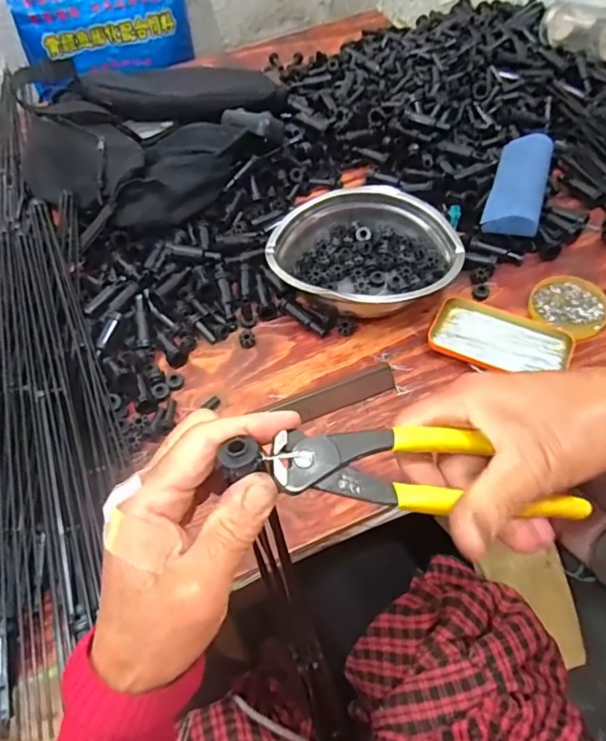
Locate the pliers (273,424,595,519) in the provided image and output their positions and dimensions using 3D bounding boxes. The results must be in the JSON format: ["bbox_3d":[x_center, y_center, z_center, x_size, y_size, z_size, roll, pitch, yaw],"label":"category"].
[{"bbox_3d":[0.064,0.049,0.261,0.159,0.011,0.040,6,61,-13],"label":"pliers"}]

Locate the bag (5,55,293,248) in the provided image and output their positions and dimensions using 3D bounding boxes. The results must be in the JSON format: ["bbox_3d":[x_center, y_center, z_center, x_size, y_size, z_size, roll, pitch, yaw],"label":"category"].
[{"bbox_3d":[-0.197,-0.348,0.741,0.313,0.089,0.364,33,64,23],"label":"bag"}]

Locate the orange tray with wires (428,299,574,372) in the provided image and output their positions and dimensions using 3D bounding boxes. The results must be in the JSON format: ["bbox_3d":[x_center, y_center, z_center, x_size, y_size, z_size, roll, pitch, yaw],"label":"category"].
[{"bbox_3d":[0.213,-0.032,0.579,0.142,0.020,0.075,19,60,16],"label":"orange tray with wires"}]

